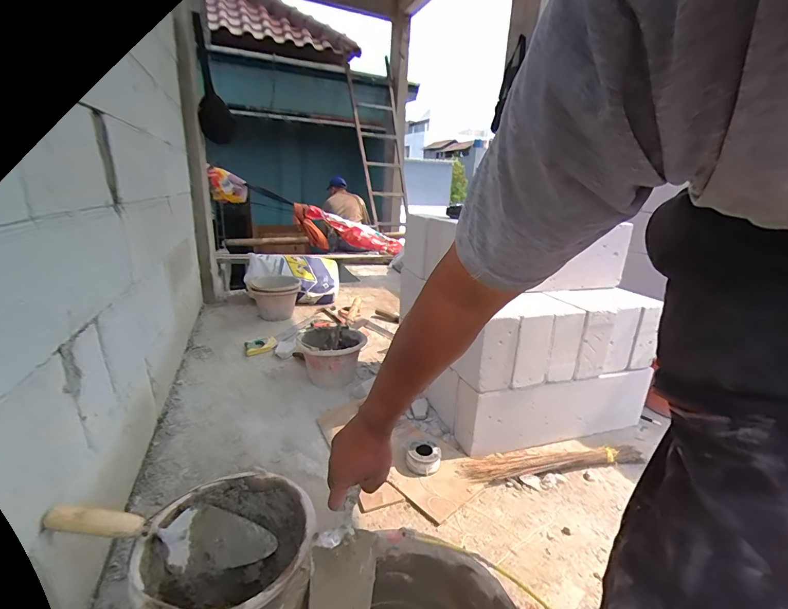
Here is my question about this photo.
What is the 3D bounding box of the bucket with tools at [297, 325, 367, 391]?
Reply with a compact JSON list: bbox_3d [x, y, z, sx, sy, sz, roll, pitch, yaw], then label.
[{"bbox_3d":[-0.225,0.190,1.371,0.238,0.154,0.238,2,18,-1],"label":"bucket with tools"}]

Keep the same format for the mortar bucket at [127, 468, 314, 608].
[{"bbox_3d":[-0.252,0.424,0.589,0.236,0.171,0.238,2,18,-1],"label":"mortar bucket"}]

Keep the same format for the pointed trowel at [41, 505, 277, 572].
[{"bbox_3d":[-0.345,0.349,0.570,0.312,0.056,0.083,23,12,-20],"label":"pointed trowel"}]

